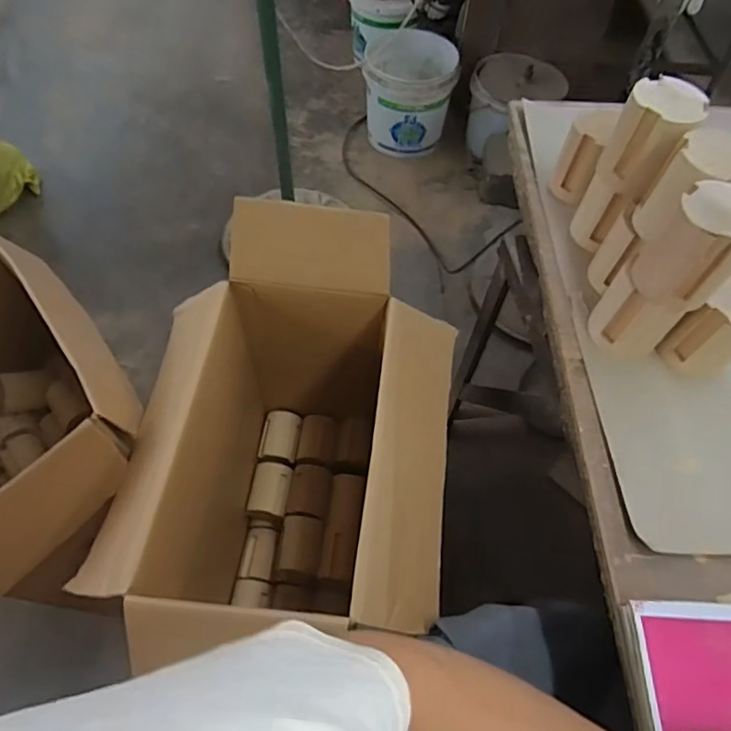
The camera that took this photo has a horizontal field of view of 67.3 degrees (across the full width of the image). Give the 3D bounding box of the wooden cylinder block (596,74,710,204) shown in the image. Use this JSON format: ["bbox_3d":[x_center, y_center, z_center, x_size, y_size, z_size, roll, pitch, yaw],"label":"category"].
[{"bbox_3d":[0.309,-0.246,0.608,0.074,0.104,0.080,30,62,16],"label":"wooden cylinder block"}]

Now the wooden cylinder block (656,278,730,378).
[{"bbox_3d":[0.388,-0.040,0.598,0.072,0.108,0.064,-31,64,-19],"label":"wooden cylinder block"}]

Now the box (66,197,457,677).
[{"bbox_3d":[-0.108,0.160,0.884,0.437,0.593,0.520,6,58,2],"label":"box"}]

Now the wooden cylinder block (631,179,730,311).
[{"bbox_3d":[0.318,-0.113,0.531,0.077,0.100,0.067,33,63,17],"label":"wooden cylinder block"}]

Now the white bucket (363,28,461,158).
[{"bbox_3d":[0.134,-0.845,1.744,0.282,0.276,0.259,9,59,4],"label":"white bucket"}]

